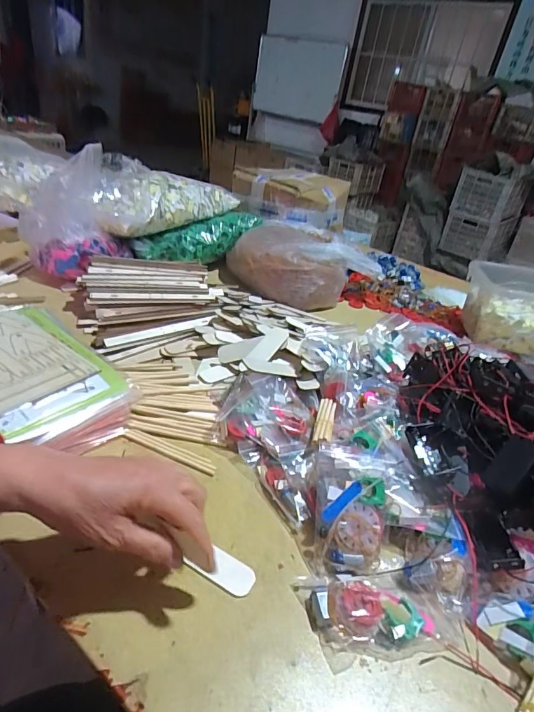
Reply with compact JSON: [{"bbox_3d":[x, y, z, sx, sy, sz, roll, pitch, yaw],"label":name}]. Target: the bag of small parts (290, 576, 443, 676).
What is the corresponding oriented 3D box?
[{"bbox_3d":[0.088,0.210,0.345,0.110,0.017,0.070,1,33,-15],"label":"bag of small parts"}]

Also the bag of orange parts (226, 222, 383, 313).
[{"bbox_3d":[0.084,-0.213,0.938,0.303,0.107,0.229,-13,39,-33],"label":"bag of orange parts"}]

